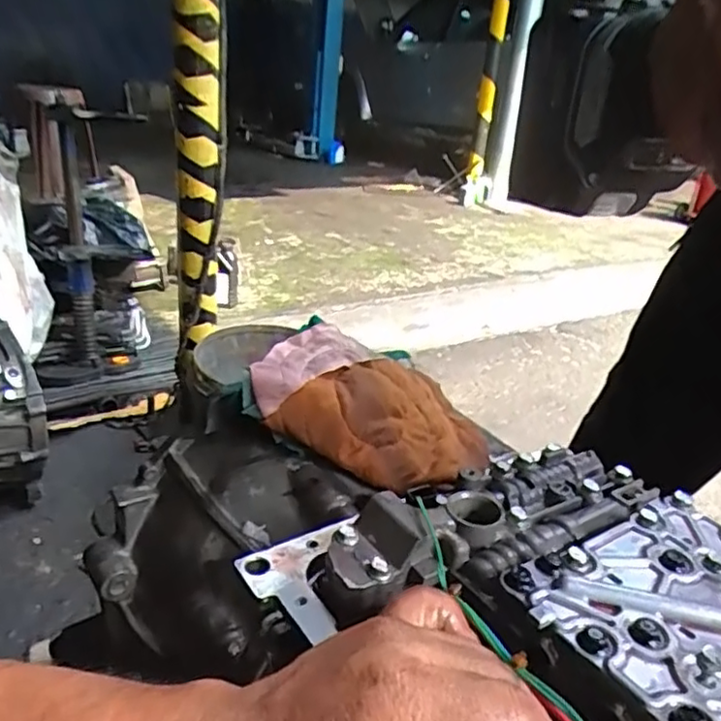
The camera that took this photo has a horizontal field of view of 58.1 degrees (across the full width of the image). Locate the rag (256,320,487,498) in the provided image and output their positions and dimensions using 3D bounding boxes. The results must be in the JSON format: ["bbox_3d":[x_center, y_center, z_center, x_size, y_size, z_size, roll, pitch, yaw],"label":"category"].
[{"bbox_3d":[0.011,0.034,0.466,0.168,0.040,0.116,33,37,-7],"label":"rag"}]

